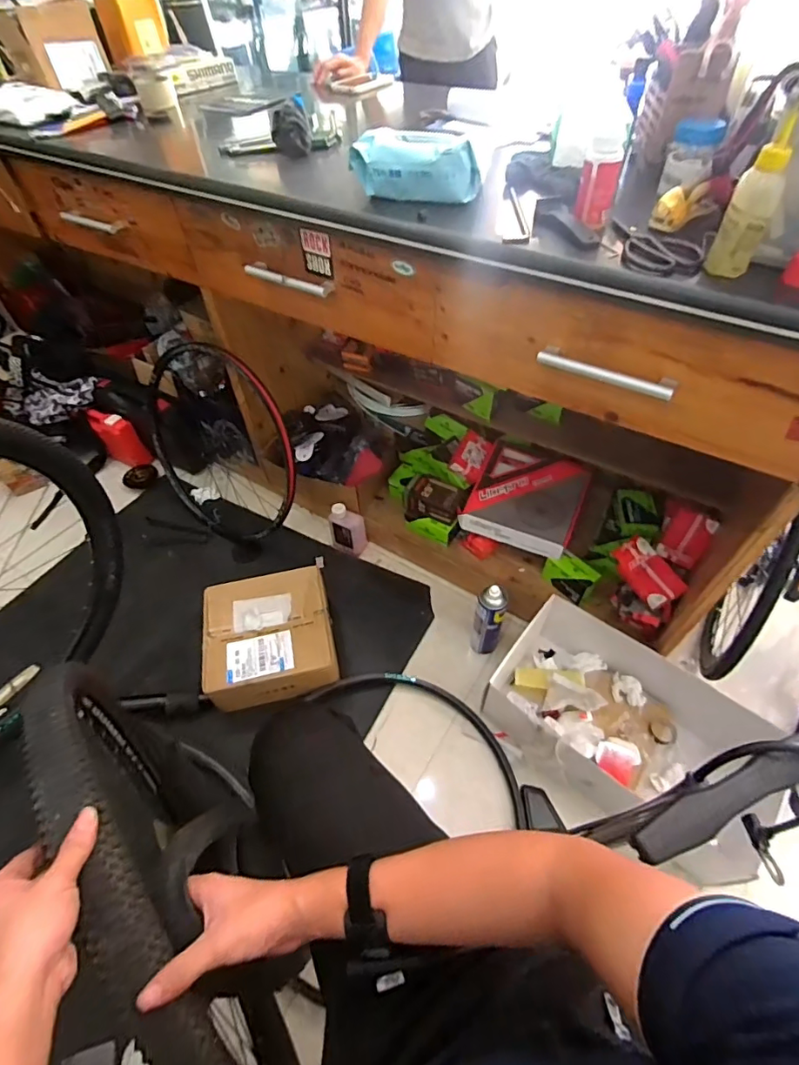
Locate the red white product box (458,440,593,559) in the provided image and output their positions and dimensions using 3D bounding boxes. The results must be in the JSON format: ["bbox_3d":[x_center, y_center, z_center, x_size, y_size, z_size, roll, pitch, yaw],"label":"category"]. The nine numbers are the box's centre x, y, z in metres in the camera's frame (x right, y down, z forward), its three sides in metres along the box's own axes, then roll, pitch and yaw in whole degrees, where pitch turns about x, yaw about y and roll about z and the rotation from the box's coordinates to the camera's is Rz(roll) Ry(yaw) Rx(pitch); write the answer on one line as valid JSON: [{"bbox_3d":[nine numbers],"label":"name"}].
[{"bbox_3d":[0.307,-0.086,1.184,0.254,0.048,0.255,21,73,16],"label":"red white product box"}]

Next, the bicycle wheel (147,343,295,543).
[{"bbox_3d":[-0.495,-0.235,1.340,0.078,0.554,0.546,-34,97,-48],"label":"bicycle wheel"}]

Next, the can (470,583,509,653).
[{"bbox_3d":[0.202,0.195,1.116,0.062,0.239,0.062,-1,51,1],"label":"can"}]

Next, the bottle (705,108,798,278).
[{"bbox_3d":[0.361,-0.337,0.507,0.042,0.131,0.033,31,58,24],"label":"bottle"}]

